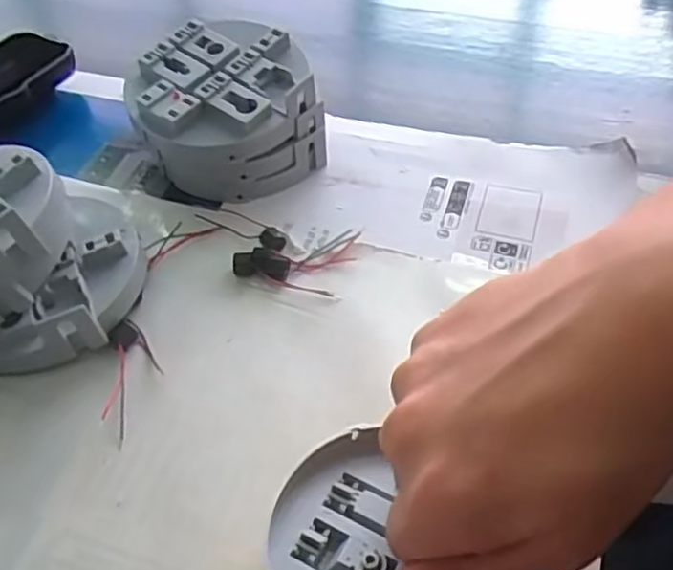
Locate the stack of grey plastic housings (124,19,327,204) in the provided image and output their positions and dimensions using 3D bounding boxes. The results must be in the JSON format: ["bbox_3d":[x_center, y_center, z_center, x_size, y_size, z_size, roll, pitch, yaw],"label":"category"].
[{"bbox_3d":[-0.062,-0.101,0.417,0.105,0.063,0.092,-18,51,-13],"label":"stack of grey plastic housings"}]

